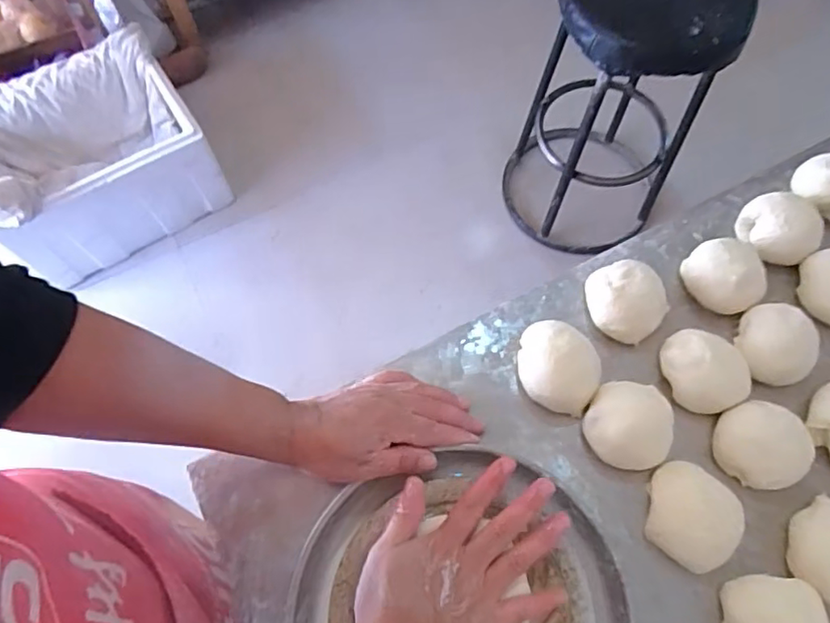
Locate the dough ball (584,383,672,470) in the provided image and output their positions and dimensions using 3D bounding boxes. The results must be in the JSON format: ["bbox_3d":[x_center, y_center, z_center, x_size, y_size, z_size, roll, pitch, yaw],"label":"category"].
[{"bbox_3d":[0.172,0.090,0.476,0.065,0.047,0.065,0,67,0],"label":"dough ball"}]

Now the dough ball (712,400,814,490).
[{"bbox_3d":[0.274,0.105,0.470,0.066,0.034,0.065,0,67,0],"label":"dough ball"}]

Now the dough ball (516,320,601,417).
[{"bbox_3d":[0.119,0.045,0.495,0.065,0.046,0.072,10,67,5],"label":"dough ball"}]

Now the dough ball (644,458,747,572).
[{"bbox_3d":[0.206,0.152,0.445,0.063,0.029,0.066,0,67,0],"label":"dough ball"}]

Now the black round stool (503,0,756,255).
[{"bbox_3d":[0.406,-0.436,1.270,0.340,0.653,0.357,15,68,7],"label":"black round stool"}]

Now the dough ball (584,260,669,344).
[{"bbox_3d":[0.181,-0.012,0.511,0.065,0.034,0.061,0,67,0],"label":"dough ball"}]

